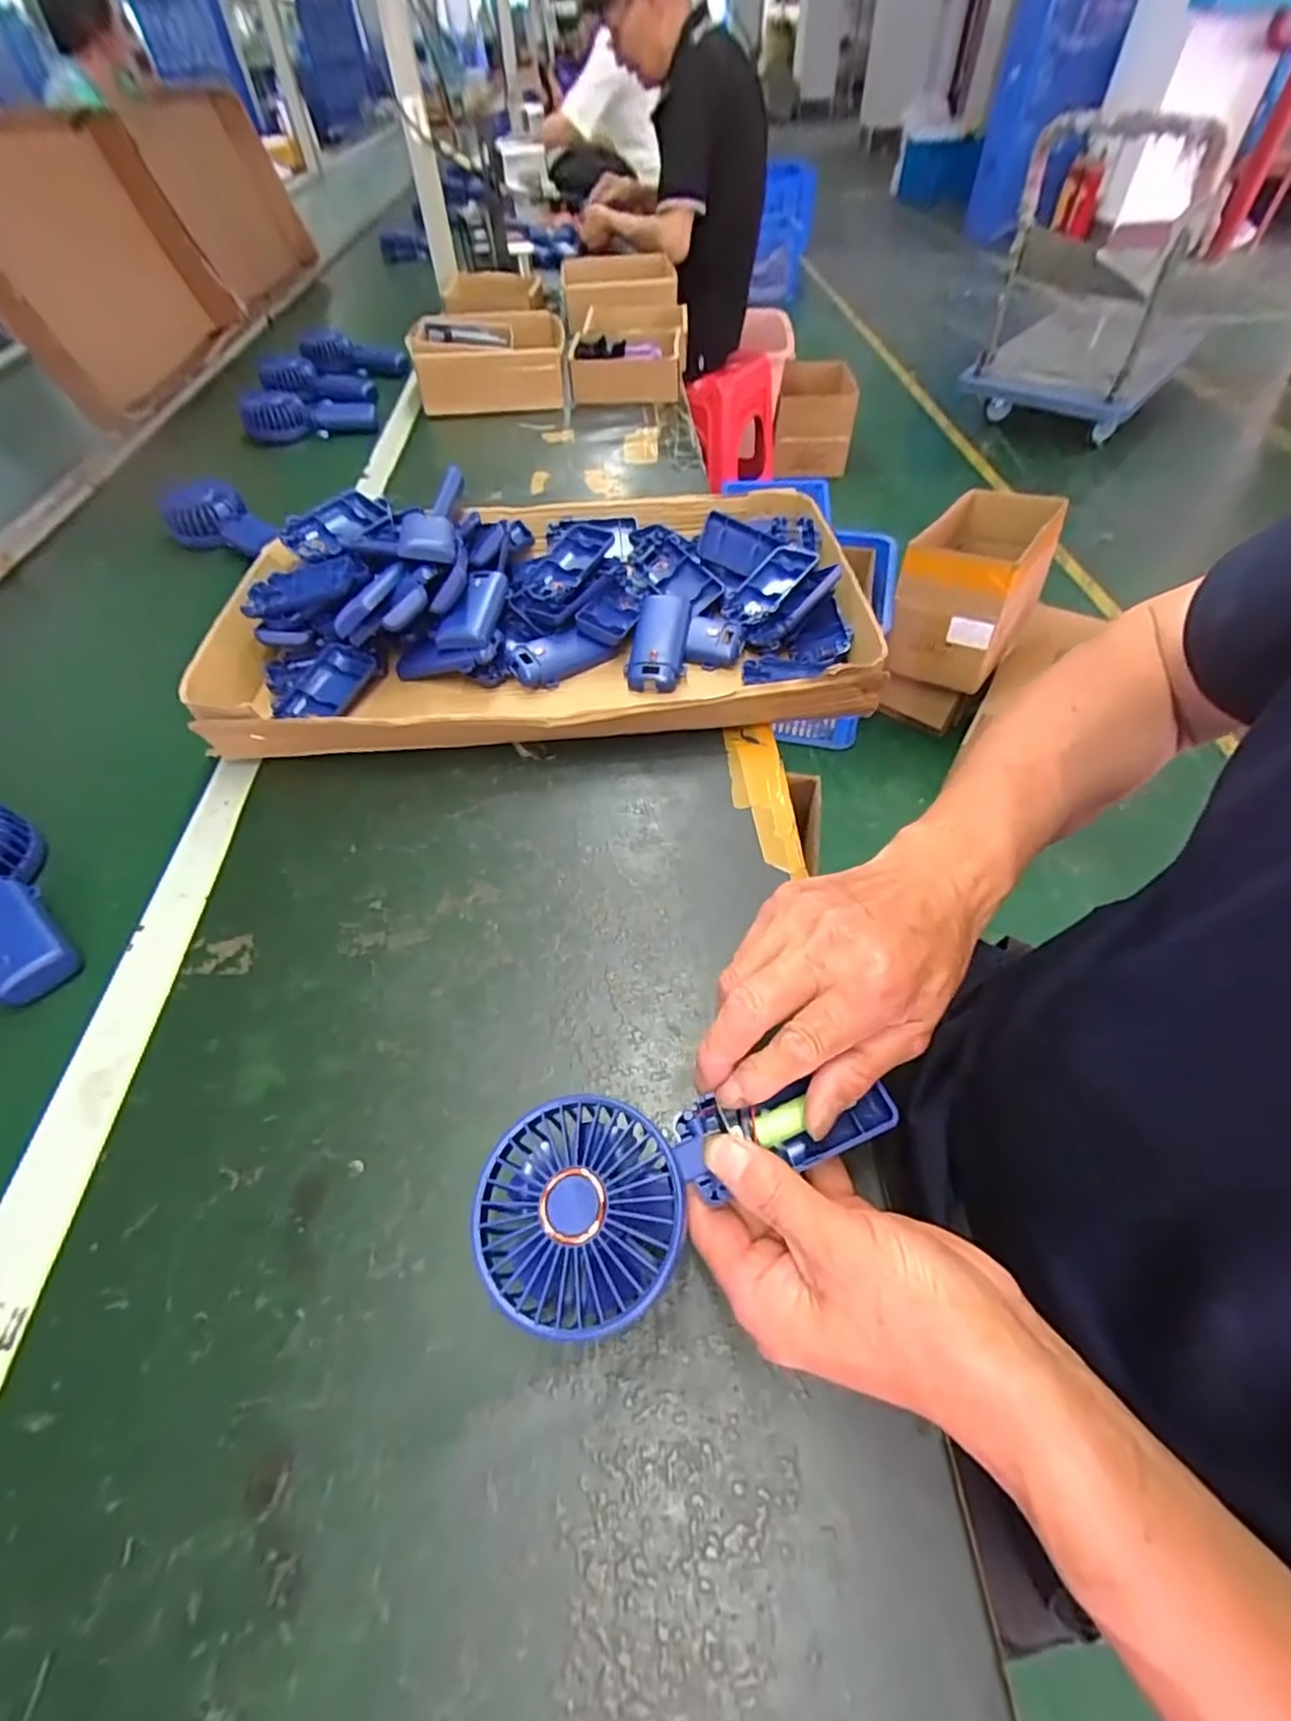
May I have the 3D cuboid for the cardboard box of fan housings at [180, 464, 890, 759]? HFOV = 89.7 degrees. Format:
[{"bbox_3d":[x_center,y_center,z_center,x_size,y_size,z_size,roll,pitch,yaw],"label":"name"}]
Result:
[{"bbox_3d":[-0.086,-0.231,0.560,0.517,0.085,0.331,-5,53,0],"label":"cardboard box of fan housings"}]

